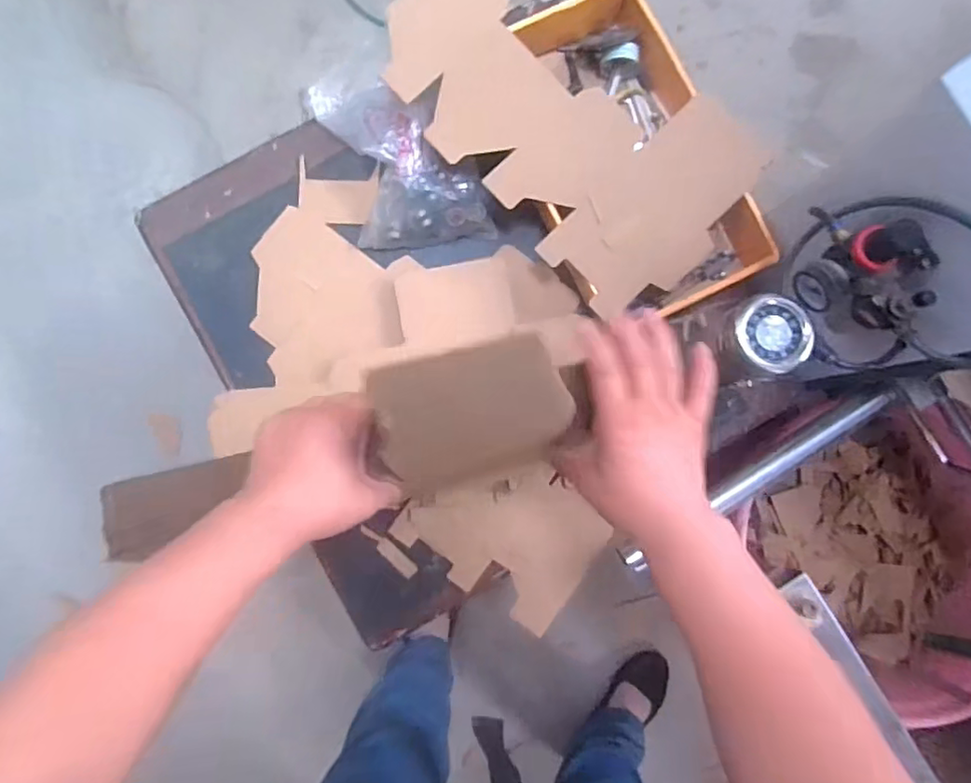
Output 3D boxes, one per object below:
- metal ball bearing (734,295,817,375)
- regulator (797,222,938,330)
[{"bbox_3d":[0.240,-0.048,0.505,0.061,0.013,0.061,-2,85,0],"label":"metal ball bearing"},{"bbox_3d":[0.319,-0.097,0.509,0.086,0.069,0.079,13,85,1],"label":"regulator"}]

